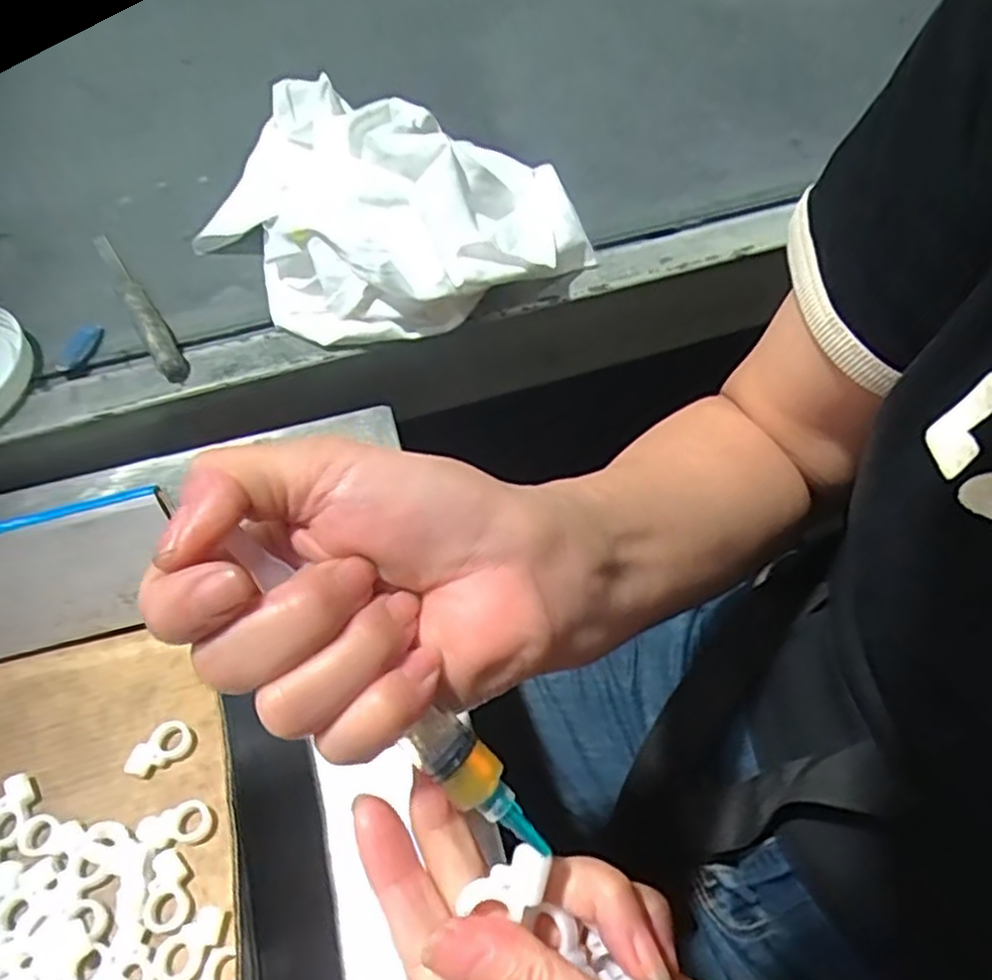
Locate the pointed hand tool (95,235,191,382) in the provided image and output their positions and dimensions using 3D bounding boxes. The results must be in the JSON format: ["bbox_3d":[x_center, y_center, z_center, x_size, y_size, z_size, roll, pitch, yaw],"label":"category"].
[{"bbox_3d":[-0.243,-0.129,0.489,0.018,0.016,0.172,-29,59,-17],"label":"pointed hand tool"}]

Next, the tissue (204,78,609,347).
[{"bbox_3d":[-0.084,-0.199,0.491,0.265,0.072,0.203,36,63,24],"label":"tissue"}]

